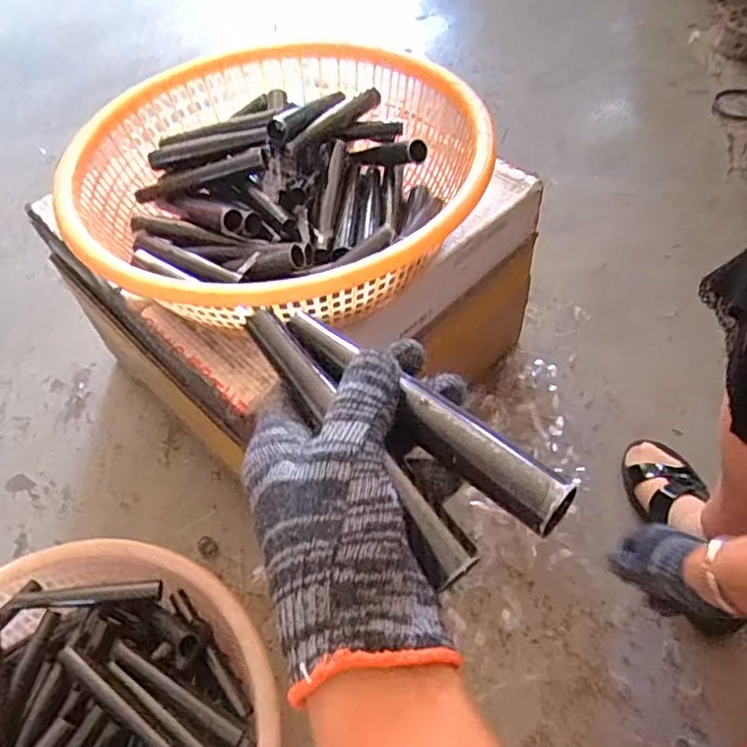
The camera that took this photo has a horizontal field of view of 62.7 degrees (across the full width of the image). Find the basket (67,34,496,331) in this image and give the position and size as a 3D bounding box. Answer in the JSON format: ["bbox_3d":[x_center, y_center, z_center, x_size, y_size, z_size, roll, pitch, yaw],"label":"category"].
[{"bbox_3d":[-0.093,-0.192,0.625,0.393,0.109,0.385,-13,55,-5],"label":"basket"}]

